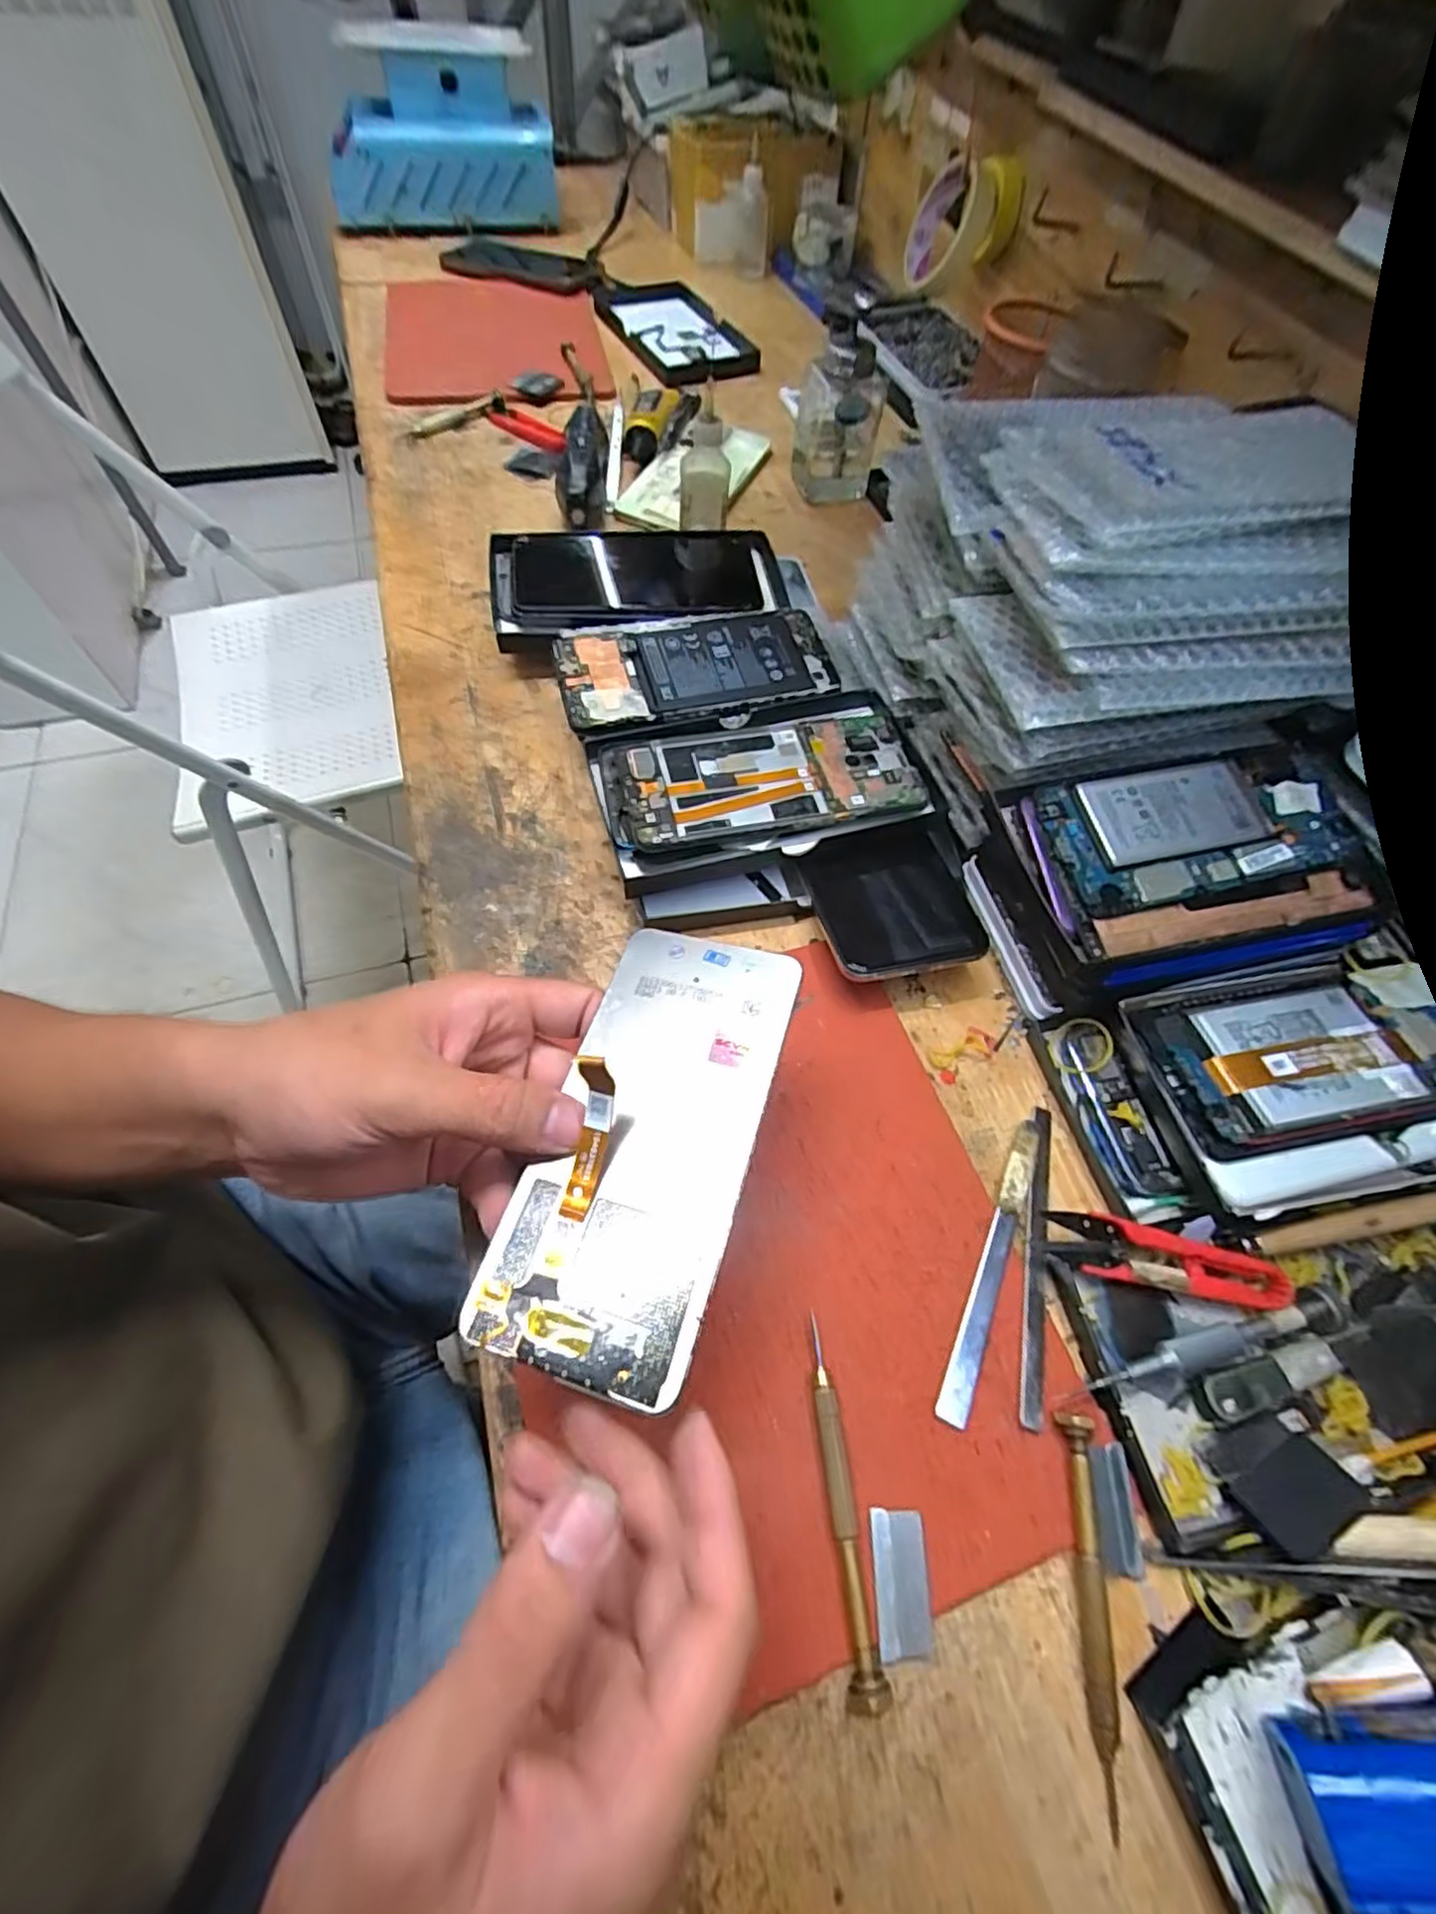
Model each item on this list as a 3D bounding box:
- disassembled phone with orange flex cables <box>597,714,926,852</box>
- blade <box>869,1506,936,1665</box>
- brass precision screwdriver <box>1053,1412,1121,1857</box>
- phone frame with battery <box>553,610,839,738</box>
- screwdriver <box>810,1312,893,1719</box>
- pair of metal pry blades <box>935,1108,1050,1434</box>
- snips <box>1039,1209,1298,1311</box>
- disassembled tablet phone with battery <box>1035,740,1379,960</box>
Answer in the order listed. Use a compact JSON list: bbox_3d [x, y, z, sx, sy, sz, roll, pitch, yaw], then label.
[{"bbox_3d":[0.024,-0.094,0.382,0.165,0.014,0.075,-7,61,-6],"label":"disassembled phone with orange flex cables"},{"bbox_3d":[0.062,0.212,0.241,0.019,0.004,0.040,2,61,-1],"label":"blade"},{"bbox_3d":[0.127,0.217,0.238,0.010,0.015,0.109,4,61,0],"label":"brass precision screwdriver"},{"bbox_3d":[-0.011,-0.173,0.423,0.160,0.009,0.078,-11,63,-8],"label":"phone frame with battery"},{"bbox_3d":[0.044,0.190,0.249,0.012,0.010,0.109,-3,62,-4],"label":"screwdriver"},{"bbox_3d":[0.127,0.124,0.291,0.035,0.010,0.133,24,63,11],"label":"pair of metal pry blades"},{"bbox_3d":[0.180,0.123,0.288,0.096,0.017,0.022,11,62,3],"label":"snips"},{"bbox_3d":[0.231,-0.052,0.335,0.154,0.008,0.092,-13,77,-9],"label":"disassembled tablet phone with battery"}]

